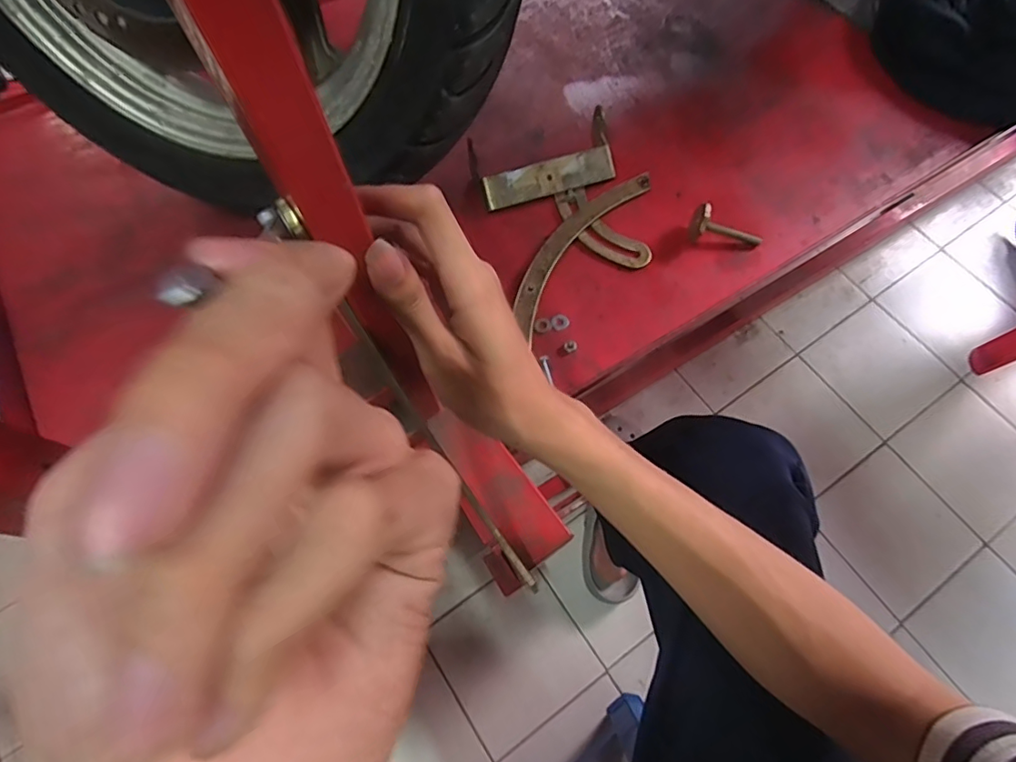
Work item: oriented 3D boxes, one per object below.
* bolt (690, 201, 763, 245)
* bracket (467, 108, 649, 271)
[{"bbox_3d":[0.196,-0.133,0.468,0.067,0.028,0.022,13,66,-12],"label":"bolt"},{"bbox_3d":[0.048,-0.161,0.478,0.126,0.036,0.148,-16,67,-6],"label":"bracket"}]

